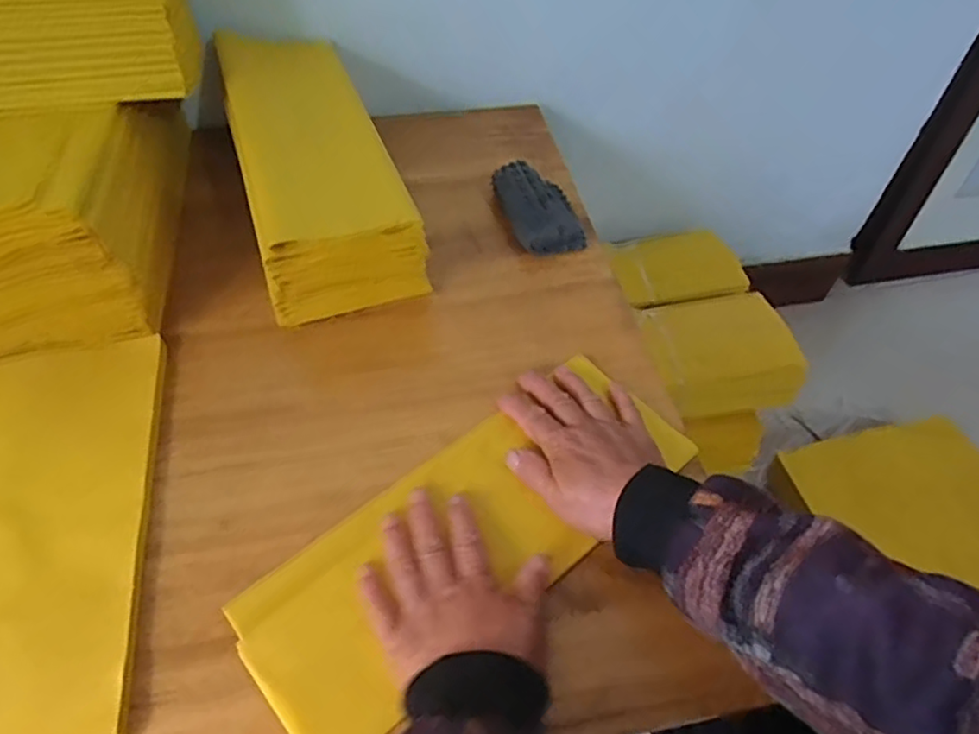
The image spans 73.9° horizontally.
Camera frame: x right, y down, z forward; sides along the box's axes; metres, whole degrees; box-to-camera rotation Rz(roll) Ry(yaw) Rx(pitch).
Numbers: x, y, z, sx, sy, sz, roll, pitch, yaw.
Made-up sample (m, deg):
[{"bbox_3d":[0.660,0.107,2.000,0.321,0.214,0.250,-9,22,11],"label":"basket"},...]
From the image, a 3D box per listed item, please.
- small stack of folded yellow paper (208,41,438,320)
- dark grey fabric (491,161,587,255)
[{"bbox_3d":[-0.162,-0.189,0.611,0.130,0.103,0.306,-14,54,-14],"label":"small stack of folded yellow paper"},{"bbox_3d":[0.051,-0.156,0.638,0.071,0.032,0.108,-15,54,-15],"label":"dark grey fabric"}]

